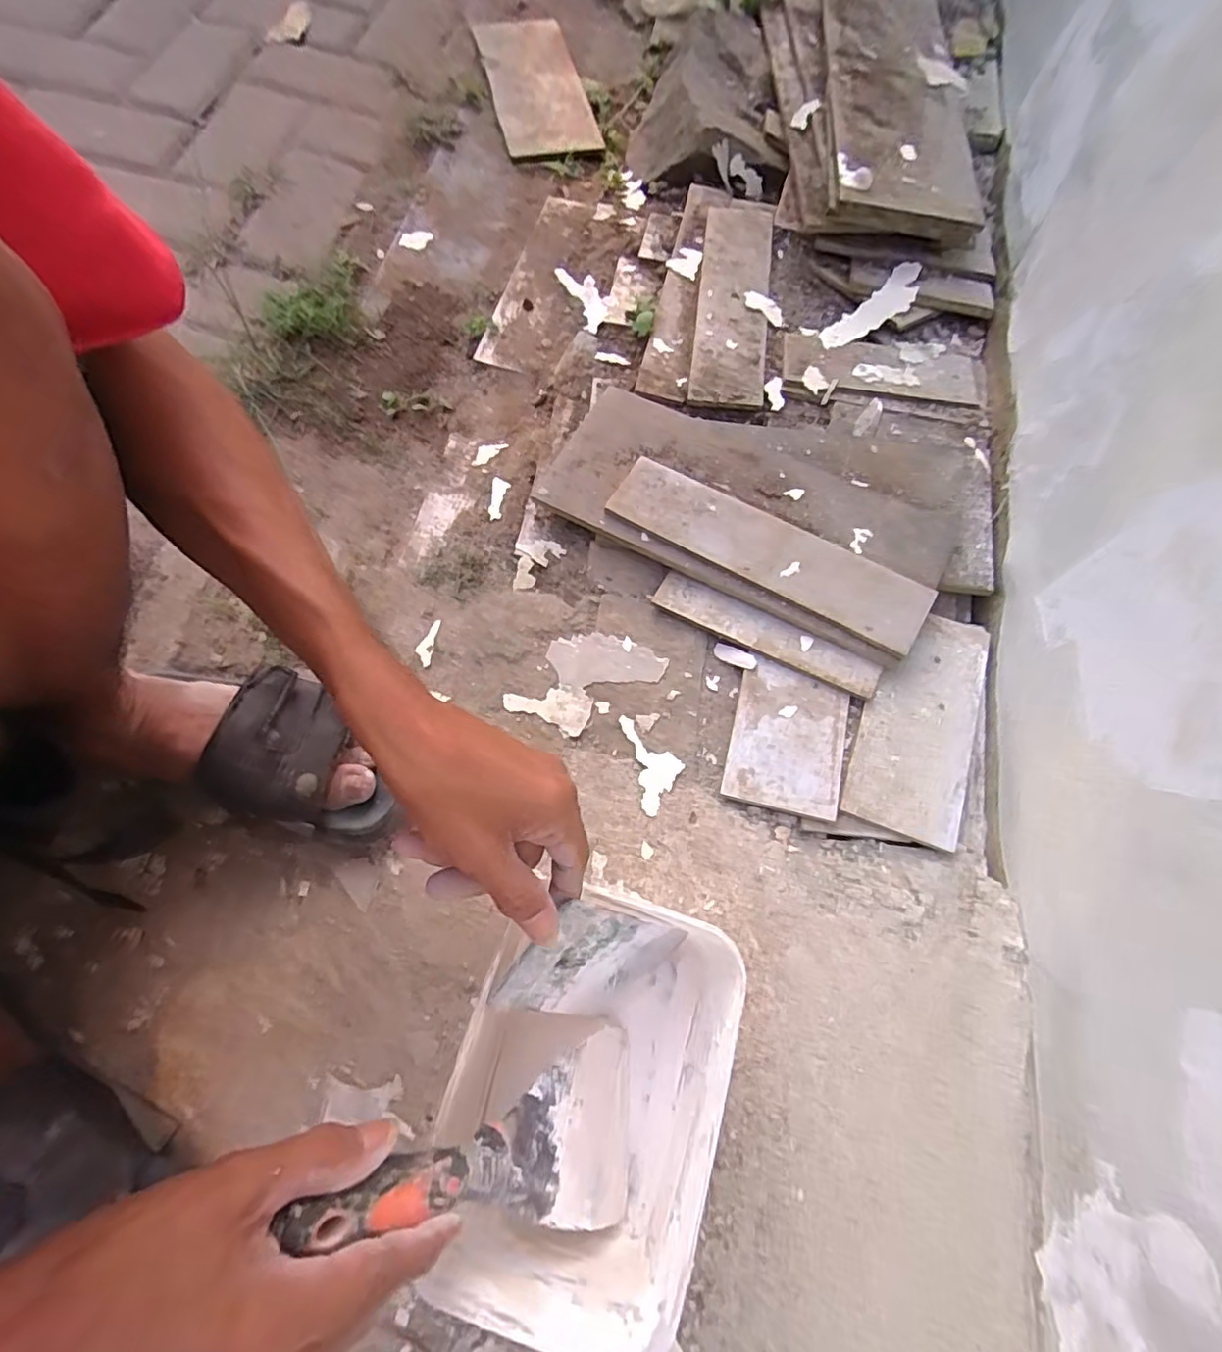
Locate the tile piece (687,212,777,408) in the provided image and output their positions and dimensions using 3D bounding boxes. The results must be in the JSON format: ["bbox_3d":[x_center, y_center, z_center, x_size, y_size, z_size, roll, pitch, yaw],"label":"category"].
[{"bbox_3d":[0.131,-0.406,0.646,0.074,0.020,0.280,7,68,2],"label":"tile piece"}]

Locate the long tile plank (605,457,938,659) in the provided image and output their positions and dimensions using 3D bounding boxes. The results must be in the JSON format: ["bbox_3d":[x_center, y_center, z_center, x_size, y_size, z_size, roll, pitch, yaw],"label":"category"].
[{"bbox_3d":[0.130,-0.109,0.512,0.274,0.007,0.069,29,72,14],"label":"long tile plank"}]

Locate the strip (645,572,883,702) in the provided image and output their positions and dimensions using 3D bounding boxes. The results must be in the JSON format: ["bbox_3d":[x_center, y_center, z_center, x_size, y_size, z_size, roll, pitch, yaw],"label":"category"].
[{"bbox_3d":[0.127,-0.036,0.507,0.194,0.007,0.034,27,75,16],"label":"strip"}]

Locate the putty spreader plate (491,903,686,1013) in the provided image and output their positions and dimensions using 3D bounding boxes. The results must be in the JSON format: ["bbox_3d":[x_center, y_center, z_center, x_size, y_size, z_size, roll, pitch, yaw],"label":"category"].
[{"bbox_3d":[-0.012,0.170,0.353,0.078,0.104,0.004,-51,39,6],"label":"putty spreader plate"}]

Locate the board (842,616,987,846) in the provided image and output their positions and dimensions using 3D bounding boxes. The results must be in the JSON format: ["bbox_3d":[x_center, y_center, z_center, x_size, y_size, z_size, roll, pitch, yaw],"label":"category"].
[{"bbox_3d":[0.249,0.032,0.479,0.088,0.006,0.192,21,69,7],"label":"board"}]

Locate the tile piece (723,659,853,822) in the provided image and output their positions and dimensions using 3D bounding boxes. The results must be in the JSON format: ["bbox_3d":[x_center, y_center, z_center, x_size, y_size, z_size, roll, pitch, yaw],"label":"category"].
[{"bbox_3d":[0.140,0.048,0.477,0.084,0.014,0.117,15,68,5],"label":"tile piece"}]

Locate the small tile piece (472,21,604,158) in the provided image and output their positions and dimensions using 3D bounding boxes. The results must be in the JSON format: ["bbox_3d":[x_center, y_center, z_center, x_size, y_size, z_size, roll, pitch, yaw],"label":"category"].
[{"bbox_3d":[-0.108,-0.839,0.847,0.126,0.012,0.316,-11,71,-9],"label":"small tile piece"}]

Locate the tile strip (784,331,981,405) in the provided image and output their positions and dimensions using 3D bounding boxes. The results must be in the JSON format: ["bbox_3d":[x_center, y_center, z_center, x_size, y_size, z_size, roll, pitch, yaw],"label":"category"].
[{"bbox_3d":[0.278,-0.316,0.615,0.195,0.007,0.077,12,69,-1],"label":"tile strip"}]

